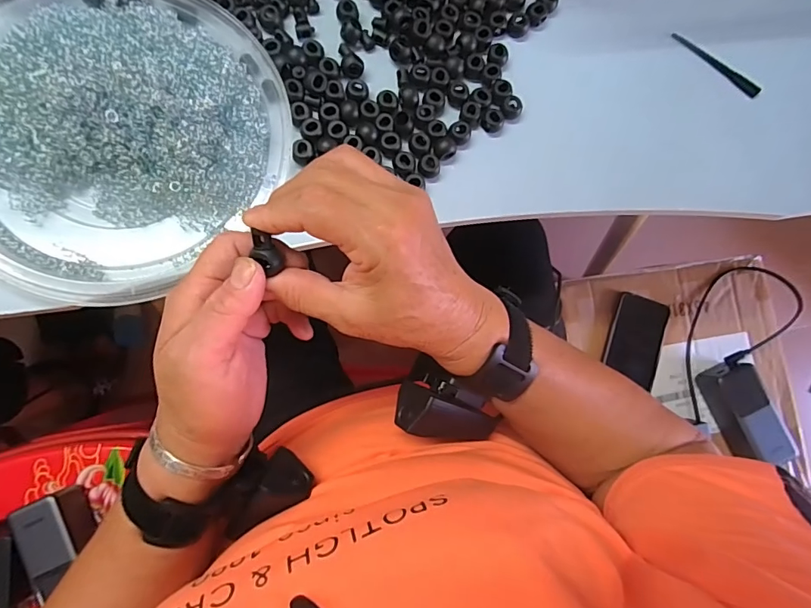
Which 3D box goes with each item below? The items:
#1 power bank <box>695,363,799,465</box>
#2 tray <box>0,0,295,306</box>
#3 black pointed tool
[{"bbox_3d":[0.437,0.142,0.585,0.063,0.044,0.130,-28,87,-8],"label":"power bank"},{"bbox_3d":[-0.207,-0.127,0.303,0.218,0.040,0.230,1,83,-6],"label":"tray"},{"bbox_3d":[0.269,-0.208,0.390,0.088,0.005,0.010,39,81,0],"label":"black pointed tool"}]

